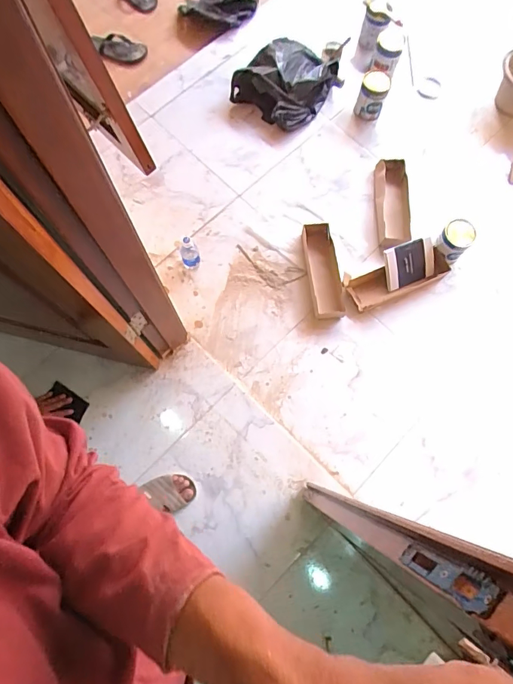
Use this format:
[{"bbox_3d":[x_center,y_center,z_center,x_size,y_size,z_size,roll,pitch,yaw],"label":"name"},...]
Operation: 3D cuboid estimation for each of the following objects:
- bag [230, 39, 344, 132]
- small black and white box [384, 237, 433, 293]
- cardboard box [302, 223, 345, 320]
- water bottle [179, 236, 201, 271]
[{"bbox_3d":[0.120,-1.035,1.692,0.330,0.191,0.333,33,75,8],"label":"bag"},{"bbox_3d":[0.527,-0.269,1.472,0.175,0.024,0.145,-18,117,-6],"label":"small black and white box"},{"bbox_3d":[0.233,-0.254,1.513,0.111,0.066,0.365,-7,75,-3],"label":"cardboard box"},{"bbox_3d":[-0.225,-0.294,1.454,0.065,0.152,0.049,-13,74,-6],"label":"water bottle"}]

